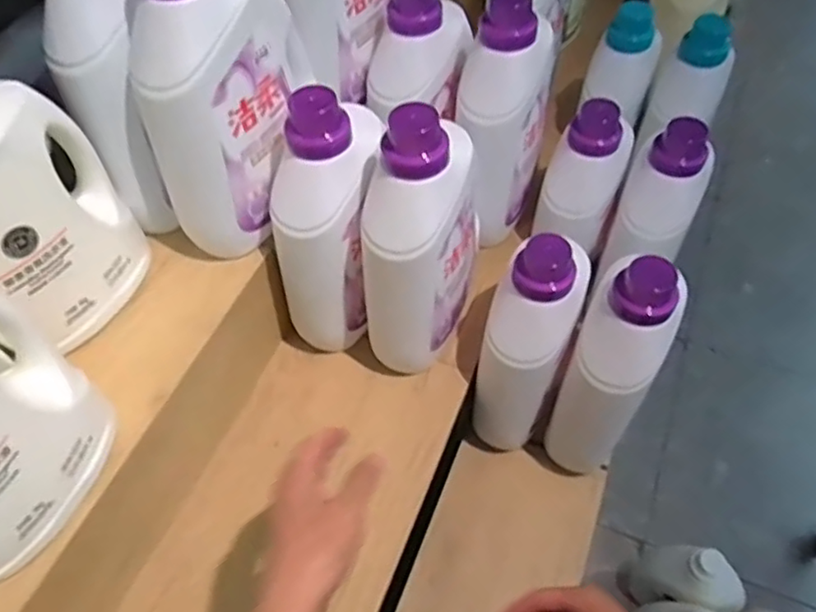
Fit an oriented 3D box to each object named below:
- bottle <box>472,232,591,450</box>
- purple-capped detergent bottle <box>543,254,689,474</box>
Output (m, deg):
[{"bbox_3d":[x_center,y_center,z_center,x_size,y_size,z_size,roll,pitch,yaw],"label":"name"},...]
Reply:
[{"bbox_3d":[0.144,0.046,0.755,0.099,0.308,0.124,14,57,13],"label":"bottle"},{"bbox_3d":[0.239,0.082,0.743,0.087,0.312,0.108,22,59,18],"label":"purple-capped detergent bottle"}]

